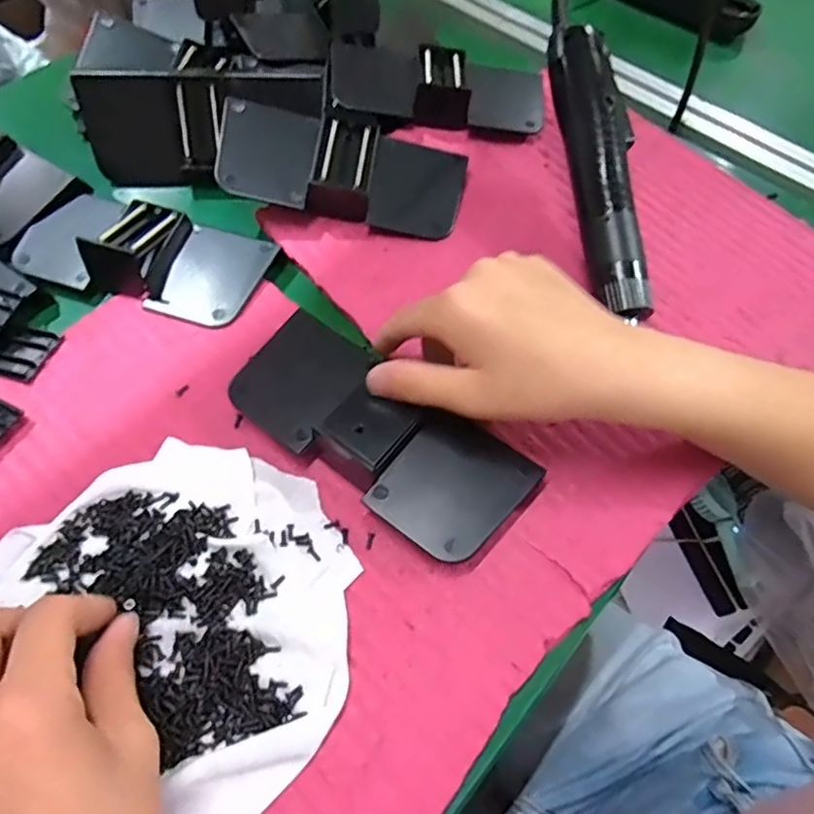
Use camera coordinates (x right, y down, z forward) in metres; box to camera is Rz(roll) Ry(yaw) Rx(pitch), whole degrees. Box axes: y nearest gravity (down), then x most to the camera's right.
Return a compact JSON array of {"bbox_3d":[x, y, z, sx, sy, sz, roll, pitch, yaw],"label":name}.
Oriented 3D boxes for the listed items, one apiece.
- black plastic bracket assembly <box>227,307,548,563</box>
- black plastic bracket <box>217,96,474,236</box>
[{"bbox_3d":[-0.017,0.008,0.306,0.161,0.022,0.069,34,65,16],"label":"black plastic bracket assembly"},{"bbox_3d":[-0.043,-0.159,0.404,0.160,0.024,0.071,11,77,-9],"label":"black plastic bracket"}]

